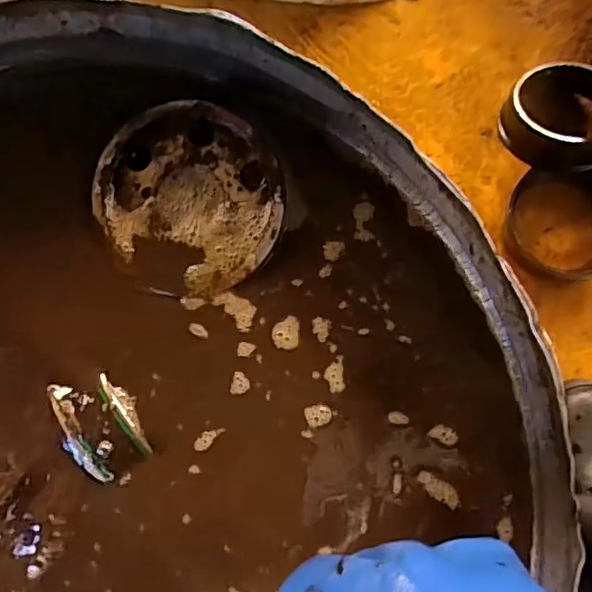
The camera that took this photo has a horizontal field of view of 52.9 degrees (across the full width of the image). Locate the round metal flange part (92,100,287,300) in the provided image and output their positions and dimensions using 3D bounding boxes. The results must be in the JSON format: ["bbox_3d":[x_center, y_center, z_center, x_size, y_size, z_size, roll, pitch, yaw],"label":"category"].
[{"bbox_3d":[-0.068,-0.061,0.377,0.116,0.023,0.115,0,81,3],"label":"round metal flange part"}]

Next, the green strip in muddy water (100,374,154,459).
[{"bbox_3d":[-0.104,0.073,0.366,0.014,0.005,0.057,-35,81,-3],"label":"green strip in muddy water"}]

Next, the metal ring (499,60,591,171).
[{"bbox_3d":[0.283,-0.194,0.656,0.109,0.069,0.118,0,81,3],"label":"metal ring"}]

